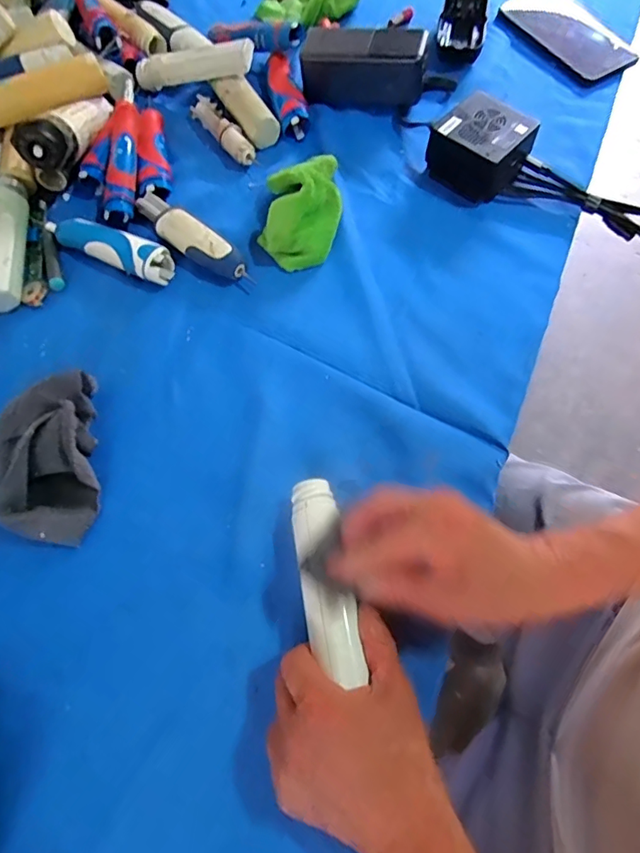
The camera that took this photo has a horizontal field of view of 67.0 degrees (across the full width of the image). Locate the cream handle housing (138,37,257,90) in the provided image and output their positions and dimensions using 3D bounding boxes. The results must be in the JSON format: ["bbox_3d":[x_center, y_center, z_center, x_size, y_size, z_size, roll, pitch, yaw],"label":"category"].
[{"bbox_3d":[-0.137,-0.390,0.520,0.139,0.028,0.021,5,67,19],"label":"cream handle housing"}]

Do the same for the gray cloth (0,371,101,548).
[{"bbox_3d":[-0.212,0.025,0.371,0.073,0.036,0.130,-10,68,-1],"label":"gray cloth"}]

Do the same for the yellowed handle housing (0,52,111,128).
[{"bbox_3d":[-0.287,-0.339,0.485,0.143,0.027,0.026,-27,69,-8],"label":"yellowed handle housing"}]

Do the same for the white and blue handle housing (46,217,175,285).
[{"bbox_3d":[-0.200,-0.170,0.457,0.134,0.024,0.032,23,71,12],"label":"white and blue handle housing"}]

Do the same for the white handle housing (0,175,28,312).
[{"bbox_3d":[-0.299,-0.179,0.463,0.035,0.035,0.144,-9,68,-1],"label":"white handle housing"}]

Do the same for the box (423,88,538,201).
[{"bbox_3d":[0.156,-0.269,0.468,0.074,0.050,0.080,-43,72,-14],"label":"box"}]

